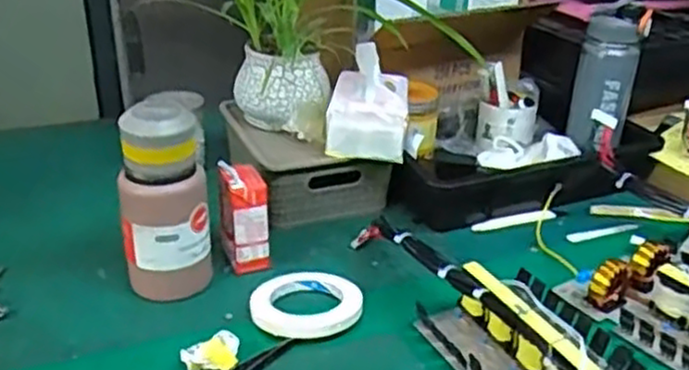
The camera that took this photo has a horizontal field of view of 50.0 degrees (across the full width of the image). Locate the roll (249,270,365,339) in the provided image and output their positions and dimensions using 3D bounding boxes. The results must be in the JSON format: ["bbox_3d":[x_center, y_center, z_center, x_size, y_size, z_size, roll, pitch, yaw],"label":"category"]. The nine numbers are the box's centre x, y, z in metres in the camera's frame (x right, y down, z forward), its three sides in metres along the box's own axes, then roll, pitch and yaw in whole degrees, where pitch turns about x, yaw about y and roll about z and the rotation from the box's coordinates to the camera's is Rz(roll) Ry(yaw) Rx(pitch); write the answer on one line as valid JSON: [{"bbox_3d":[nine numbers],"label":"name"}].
[{"bbox_3d":[-0.040,0.125,0.777,0.113,0.014,0.113,0,27,0],"label":"roll"}]

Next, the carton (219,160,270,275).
[{"bbox_3d":[-0.113,0.035,0.833,0.050,0.116,0.049,-8,28,-14],"label":"carton"}]

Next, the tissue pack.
[{"bbox_3d":[0.033,-0.107,0.930,0.101,0.109,0.124,3,27,4],"label":"tissue pack"}]

